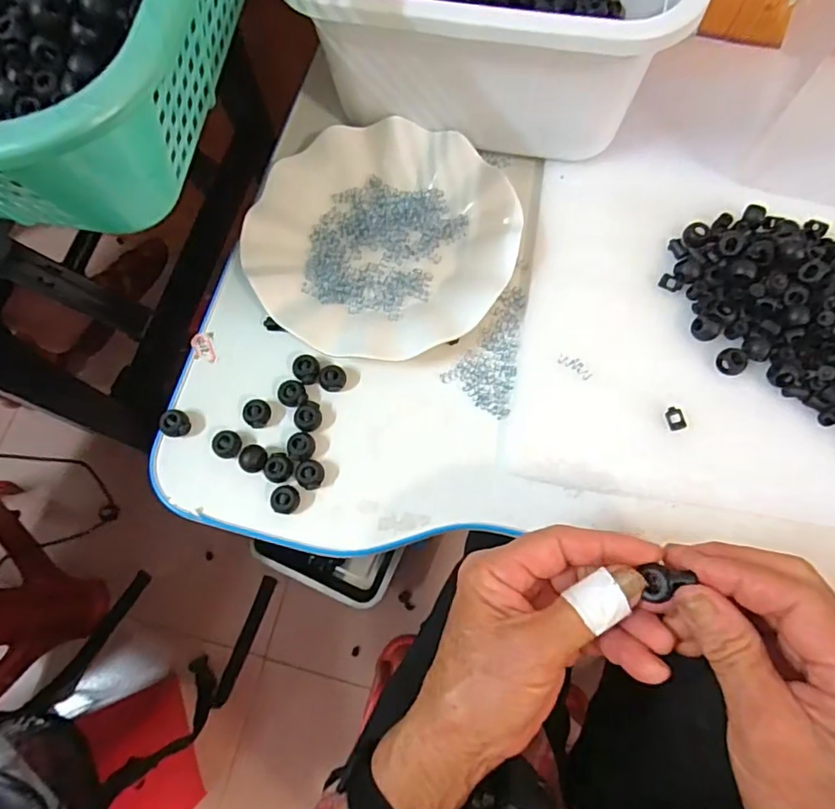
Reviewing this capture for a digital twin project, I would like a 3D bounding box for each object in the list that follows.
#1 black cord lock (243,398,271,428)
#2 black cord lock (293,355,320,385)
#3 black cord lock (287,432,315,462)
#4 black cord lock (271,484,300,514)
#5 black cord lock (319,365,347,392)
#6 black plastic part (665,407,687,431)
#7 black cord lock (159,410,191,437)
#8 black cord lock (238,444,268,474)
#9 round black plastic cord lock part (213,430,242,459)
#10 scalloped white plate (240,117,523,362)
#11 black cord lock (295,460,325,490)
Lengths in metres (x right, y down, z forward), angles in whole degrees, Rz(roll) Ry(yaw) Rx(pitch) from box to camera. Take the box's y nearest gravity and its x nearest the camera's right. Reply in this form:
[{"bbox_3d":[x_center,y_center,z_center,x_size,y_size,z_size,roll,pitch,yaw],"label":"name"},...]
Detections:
[{"bbox_3d":[-0.106,0.006,0.356,0.016,0.011,0.017,0,73,0],"label":"black cord lock"},{"bbox_3d":[-0.074,-0.024,0.365,0.017,0.009,0.019,-37,77,-11],"label":"black cord lock"},{"bbox_3d":[-0.075,0.028,0.349,0.017,0.010,0.019,6,73,1],"label":"black cord lock"},{"bbox_3d":[-0.083,0.060,0.339,0.016,0.012,0.017,0,73,0],"label":"black cord lock"},{"bbox_3d":[-0.057,-0.017,0.363,0.017,0.010,0.016,0,73,0],"label":"black cord lock"},{"bbox_3d":[0.166,0.009,0.346,0.011,0.004,0.015,-9,73,-3],"label":"black plastic part"},{"bbox_3d":[-0.158,0.013,0.352,0.016,0.013,0.015,0,73,0],"label":"black cord lock"},{"bbox_3d":[-0.103,0.035,0.342,0.015,0.016,0.017,32,75,9],"label":"black cord lock"},{"bbox_3d":[-0.122,0.026,0.349,0.017,0.012,0.017,0,73,0],"label":"round black plastic cord lock part"},{"bbox_3d":[-0.027,-0.117,0.380,0.178,0.030,0.171,0,73,0],"label":"scalloped white plate"},{"bbox_3d":[-0.068,0.044,0.344,0.017,0.010,0.017,0,73,0],"label":"black cord lock"}]

